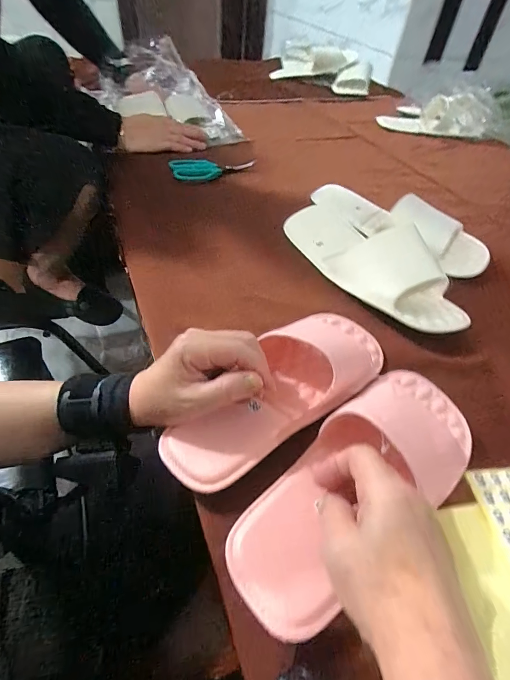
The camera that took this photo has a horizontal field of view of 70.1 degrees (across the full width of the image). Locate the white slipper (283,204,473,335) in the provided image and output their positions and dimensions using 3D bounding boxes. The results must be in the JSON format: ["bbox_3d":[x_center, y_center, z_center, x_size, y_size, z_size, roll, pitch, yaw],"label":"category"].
[{"bbox_3d":[0.142,-0.113,0.453,0.098,0.055,0.267,-20,52,-23],"label":"white slipper"}]

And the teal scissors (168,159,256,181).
[{"bbox_3d":[-0.077,-0.318,0.675,0.154,0.026,0.040,-14,50,-18],"label":"teal scissors"}]

